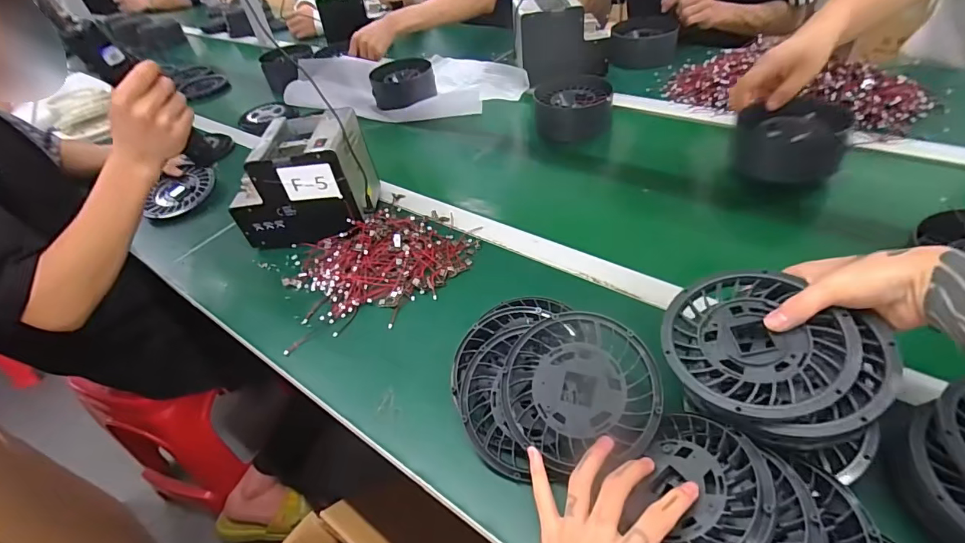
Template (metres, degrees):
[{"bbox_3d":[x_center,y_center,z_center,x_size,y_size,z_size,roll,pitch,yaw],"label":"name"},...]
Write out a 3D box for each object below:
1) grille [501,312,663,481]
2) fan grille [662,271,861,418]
[{"bbox_3d":[0.085,0.102,0.404,0.124,0.017,0.129,-5,72,15],"label":"grille"},{"bbox_3d":[0.216,0.057,0.376,0.124,0.017,0.132,-14,46,14],"label":"fan grille"}]

